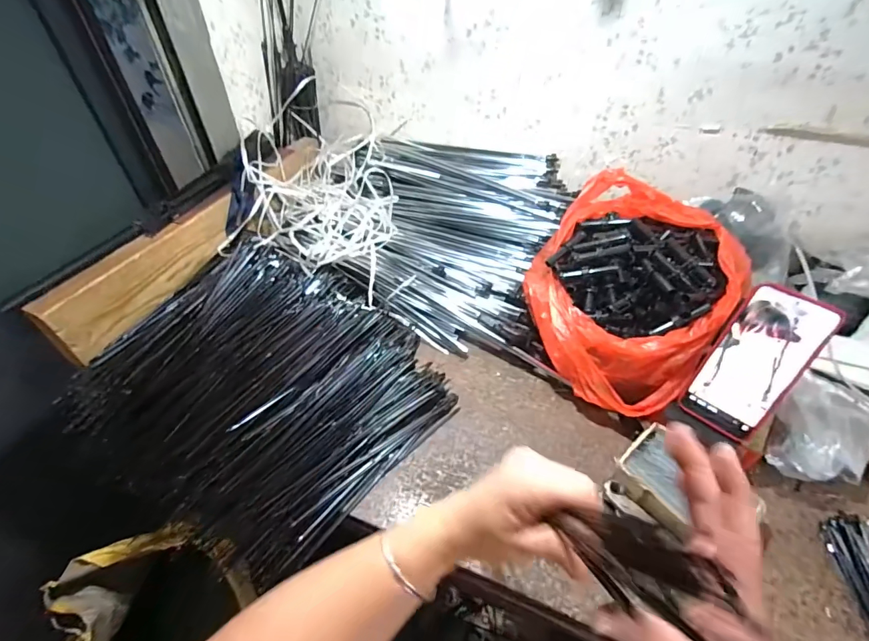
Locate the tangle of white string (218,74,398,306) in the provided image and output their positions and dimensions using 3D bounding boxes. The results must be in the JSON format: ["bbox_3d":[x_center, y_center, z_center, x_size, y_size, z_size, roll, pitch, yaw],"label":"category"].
[{"bbox_3d":[-0.196,-0.247,0.746,0.254,0.144,0.401,0,44,1],"label":"tangle of white string"}]

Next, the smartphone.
[{"bbox_3d":[0.341,0.047,0.451,0.077,0.164,0.011,36,25,32],"label":"smartphone"}]

